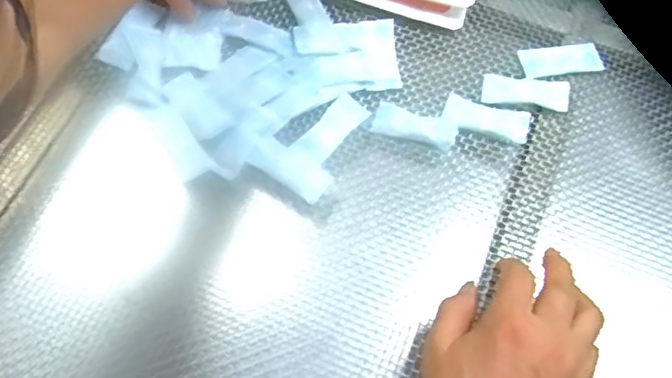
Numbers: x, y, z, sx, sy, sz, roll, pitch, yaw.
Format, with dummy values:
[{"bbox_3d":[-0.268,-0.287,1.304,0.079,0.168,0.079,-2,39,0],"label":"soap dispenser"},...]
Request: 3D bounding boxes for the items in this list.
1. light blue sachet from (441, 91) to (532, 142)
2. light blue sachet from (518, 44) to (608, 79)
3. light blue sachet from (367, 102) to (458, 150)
[{"bbox_3d":[0.122,-0.058,0.481,0.068,0.009,0.028,19,66,7],"label":"light blue sachet"},{"bbox_3d":[0.192,-0.108,0.505,0.070,0.008,0.029,-9,66,-6],"label":"light blue sachet"},{"bbox_3d":[0.063,-0.052,0.484,0.069,0.004,0.027,17,66,6],"label":"light blue sachet"}]

